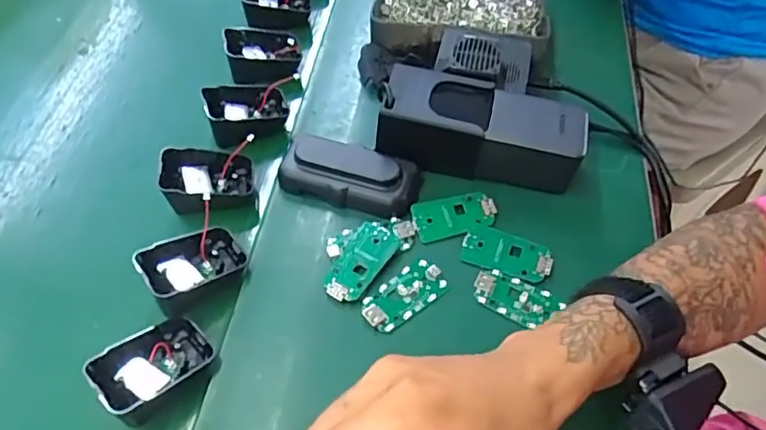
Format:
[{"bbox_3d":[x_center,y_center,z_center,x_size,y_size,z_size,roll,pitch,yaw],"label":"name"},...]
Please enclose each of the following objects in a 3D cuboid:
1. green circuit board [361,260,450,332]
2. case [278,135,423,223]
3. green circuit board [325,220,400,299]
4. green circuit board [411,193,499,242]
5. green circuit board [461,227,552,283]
[{"bbox_3d":[0.015,0.055,0.398,0.062,0.005,0.032,-34,59,-19],"label":"green circuit board"},{"bbox_3d":[-0.026,-0.033,0.446,0.104,0.026,0.052,13,56,12],"label":"case"},{"bbox_3d":[-0.015,0.034,0.410,0.032,0.006,0.065,24,59,19],"label":"green circuit board"},{"bbox_3d":[0.054,0.000,0.435,0.063,0.006,0.032,-13,55,-6],"label":"green circuit board"},{"bbox_3d":[0.090,0.028,0.417,0.062,0.005,0.031,16,57,15],"label":"green circuit board"}]

